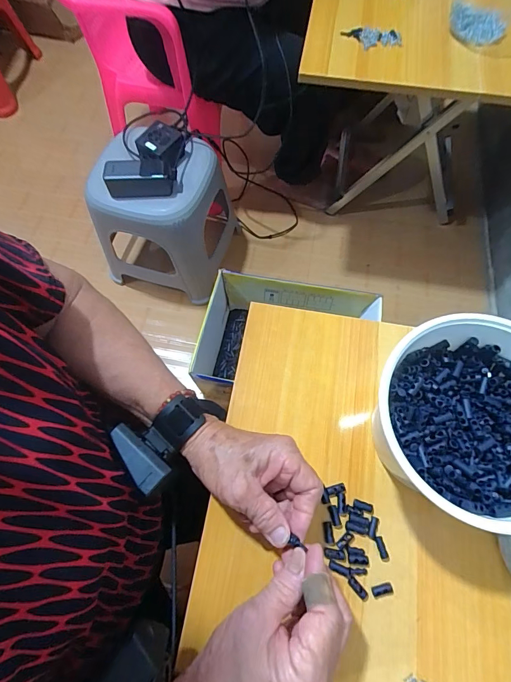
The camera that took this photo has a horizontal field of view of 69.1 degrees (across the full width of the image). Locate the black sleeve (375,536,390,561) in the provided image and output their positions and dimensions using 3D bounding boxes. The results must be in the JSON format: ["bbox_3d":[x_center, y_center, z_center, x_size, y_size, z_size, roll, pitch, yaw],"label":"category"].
[{"bbox_3d":[0.121,0.197,0.351,0.008,0.004,0.021,-11,68,-4],"label":"black sleeve"}]

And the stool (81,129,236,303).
[{"bbox_3d":[-0.226,-0.301,0.910,0.265,0.315,0.252,8,68,4],"label":"stool"}]

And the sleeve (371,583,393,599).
[{"bbox_3d":[0.116,0.227,0.338,0.020,0.004,0.010,-10,68,-4],"label":"sleeve"}]

